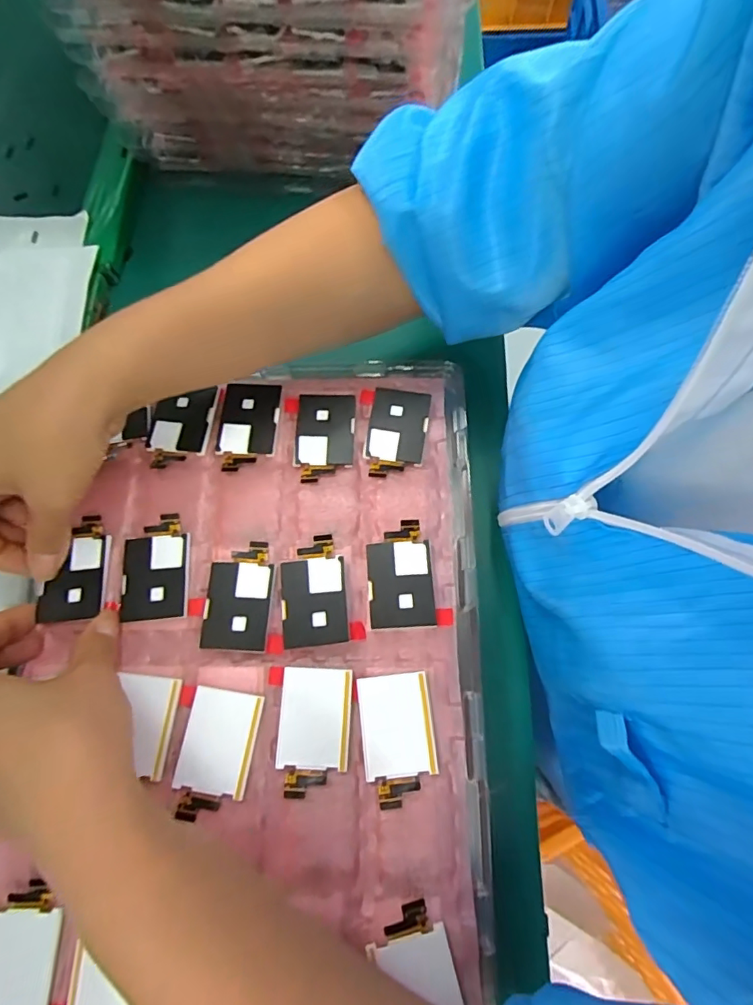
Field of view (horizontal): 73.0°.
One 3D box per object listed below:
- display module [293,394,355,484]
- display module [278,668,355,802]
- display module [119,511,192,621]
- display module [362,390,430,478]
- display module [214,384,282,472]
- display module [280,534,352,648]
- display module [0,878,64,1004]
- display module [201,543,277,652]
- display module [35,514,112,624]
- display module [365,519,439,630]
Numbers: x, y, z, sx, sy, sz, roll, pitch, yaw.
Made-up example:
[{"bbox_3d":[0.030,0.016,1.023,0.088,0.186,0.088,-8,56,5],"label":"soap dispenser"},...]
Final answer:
[{"bbox_3d":[-0.031,-0.039,0.305,0.036,0.006,0.056,-1,70,1],"label":"display module"},{"bbox_3d":[-0.031,0.112,0.251,0.035,0.005,0.057,2,71,2],"label":"display module"},{"bbox_3d":[-0.121,0.035,0.278,0.034,0.004,0.057,-6,70,-1],"label":"display module"},{"bbox_3d":[0.012,-0.041,0.303,0.035,0.004,0.056,7,71,4],"label":"display module"},{"bbox_3d":[-0.077,-0.046,0.306,0.034,0.004,0.056,3,75,0],"label":"display module"},{"bbox_3d":[-0.034,0.047,0.273,0.034,0.004,0.057,-5,69,-3],"label":"display module"},{"bbox_3d":[-0.155,0.196,0.218,0.033,0.005,0.053,-2,70,1],"label":"display module"},{"bbox_3d":[-0.073,0.050,0.273,0.034,0.006,0.056,3,71,3],"label":"display module"},{"bbox_3d":[-0.164,0.035,0.277,0.035,0.004,0.055,-5,71,-4],"label":"display module"},{"bbox_3d":[0.013,0.039,0.277,0.034,0.007,0.057,-4,70,0],"label":"display module"}]

